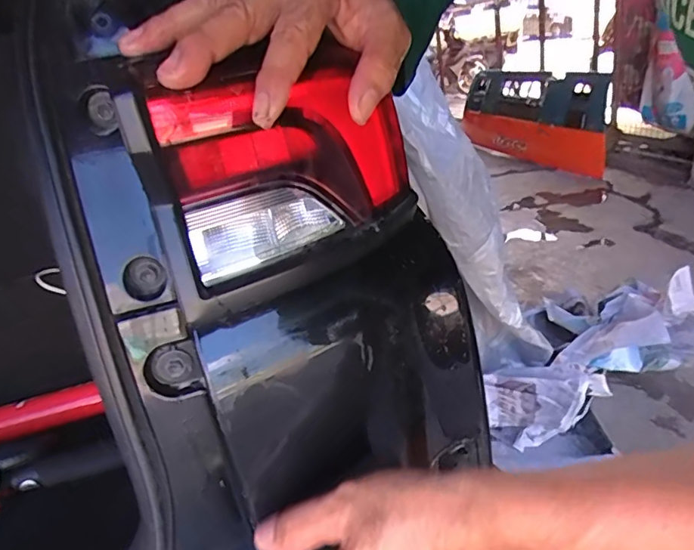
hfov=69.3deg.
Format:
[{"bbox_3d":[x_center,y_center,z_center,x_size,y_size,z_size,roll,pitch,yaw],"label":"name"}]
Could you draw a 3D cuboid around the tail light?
[{"bbox_3d":[-0.037,-0.066,0.301,0.061,0.117,0.167,22,42,38],"label":"tail light"}]

